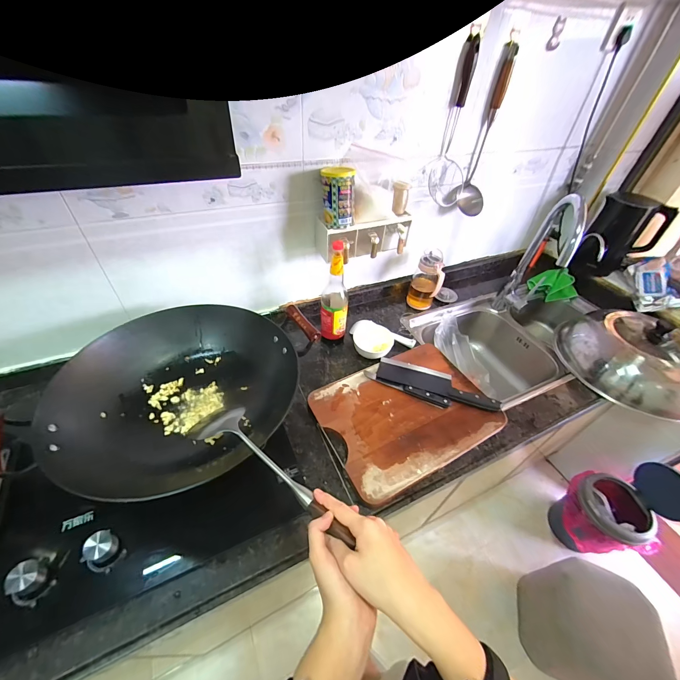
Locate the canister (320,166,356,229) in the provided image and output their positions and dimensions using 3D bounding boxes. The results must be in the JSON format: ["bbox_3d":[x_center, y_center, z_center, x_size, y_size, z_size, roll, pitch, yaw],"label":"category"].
[{"bbox_3d":[-0.004,-0.330,0.703,0.074,0.108,0.089,-1,45,-6],"label":"canister"}]

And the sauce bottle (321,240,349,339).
[{"bbox_3d":[-0.012,-0.115,0.773,0.068,0.256,0.056,1,44,-3],"label":"sauce bottle"}]

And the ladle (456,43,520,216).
[{"bbox_3d":[0.385,-0.543,0.834,0.090,0.376,0.065,-9,37,-13],"label":"ladle"}]

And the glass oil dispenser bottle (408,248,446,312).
[{"bbox_3d":[0.273,-0.182,0.974,0.087,0.188,0.084,13,45,9],"label":"glass oil dispenser bottle"}]

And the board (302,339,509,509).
[{"bbox_3d":[0.156,0.163,0.713,0.387,0.033,0.276,-20,49,-23],"label":"board"}]

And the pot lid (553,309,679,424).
[{"bbox_3d":[0.865,0.031,0.899,0.370,0.133,0.362,2,44,-2],"label":"pot lid"}]

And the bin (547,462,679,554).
[{"bbox_3d":[1.024,0.637,1.153,0.293,0.379,0.246,2,44,-3],"label":"bin"}]

